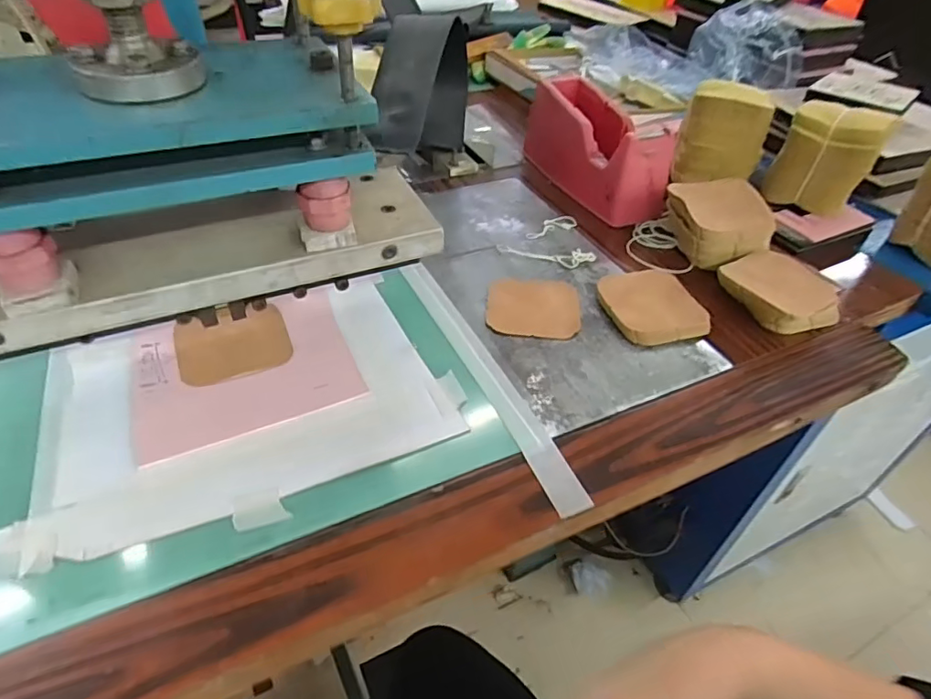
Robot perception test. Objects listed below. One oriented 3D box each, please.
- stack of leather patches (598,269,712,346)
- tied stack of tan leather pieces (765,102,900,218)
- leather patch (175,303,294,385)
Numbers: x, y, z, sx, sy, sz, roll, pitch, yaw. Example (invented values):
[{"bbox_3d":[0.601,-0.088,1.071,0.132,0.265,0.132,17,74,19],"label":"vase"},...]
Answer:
[{"bbox_3d":[0.163,-0.037,0.486,0.080,0.016,0.082,-9,46,-15],"label":"stack of leather patches"},{"bbox_3d":[0.364,-0.192,0.566,0.086,0.097,0.052,34,51,28],"label":"tied stack of tan leather pieces"},{"bbox_3d":[-0.181,-0.006,0.435,0.081,0.004,0.076,-15,48,-20],"label":"leather patch"}]

